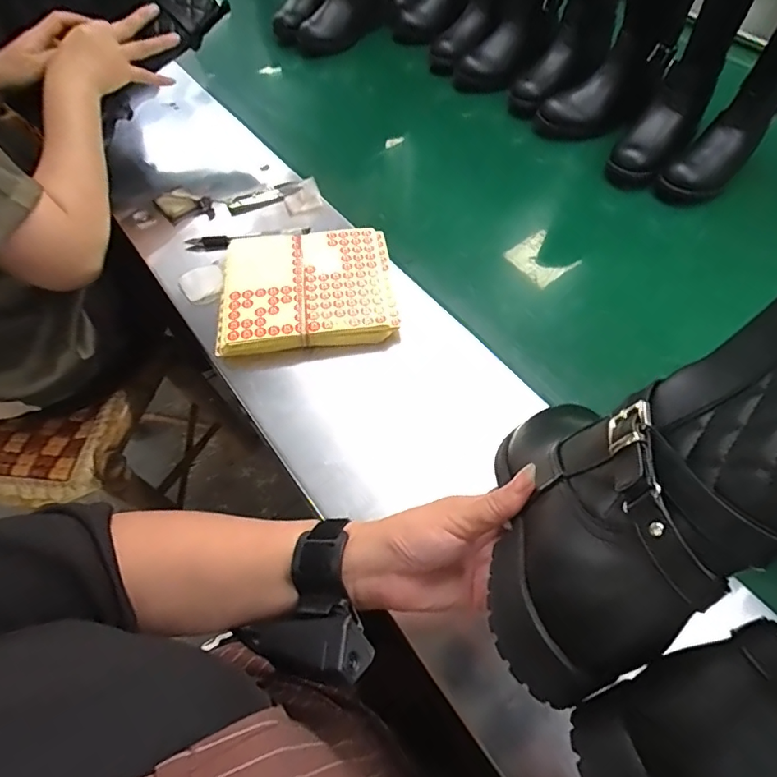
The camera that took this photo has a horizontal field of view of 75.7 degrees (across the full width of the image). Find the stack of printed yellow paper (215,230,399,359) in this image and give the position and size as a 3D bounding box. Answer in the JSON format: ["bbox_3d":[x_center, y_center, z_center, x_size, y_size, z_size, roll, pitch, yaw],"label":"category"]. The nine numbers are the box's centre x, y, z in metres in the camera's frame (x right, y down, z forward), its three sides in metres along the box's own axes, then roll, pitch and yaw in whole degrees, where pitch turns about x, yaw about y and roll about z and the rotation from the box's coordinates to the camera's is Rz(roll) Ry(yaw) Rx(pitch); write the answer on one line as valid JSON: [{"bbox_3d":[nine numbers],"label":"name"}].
[{"bbox_3d":[-0.094,-0.114,0.575,0.199,0.036,0.165,-6,58,-2],"label":"stack of printed yellow paper"}]

